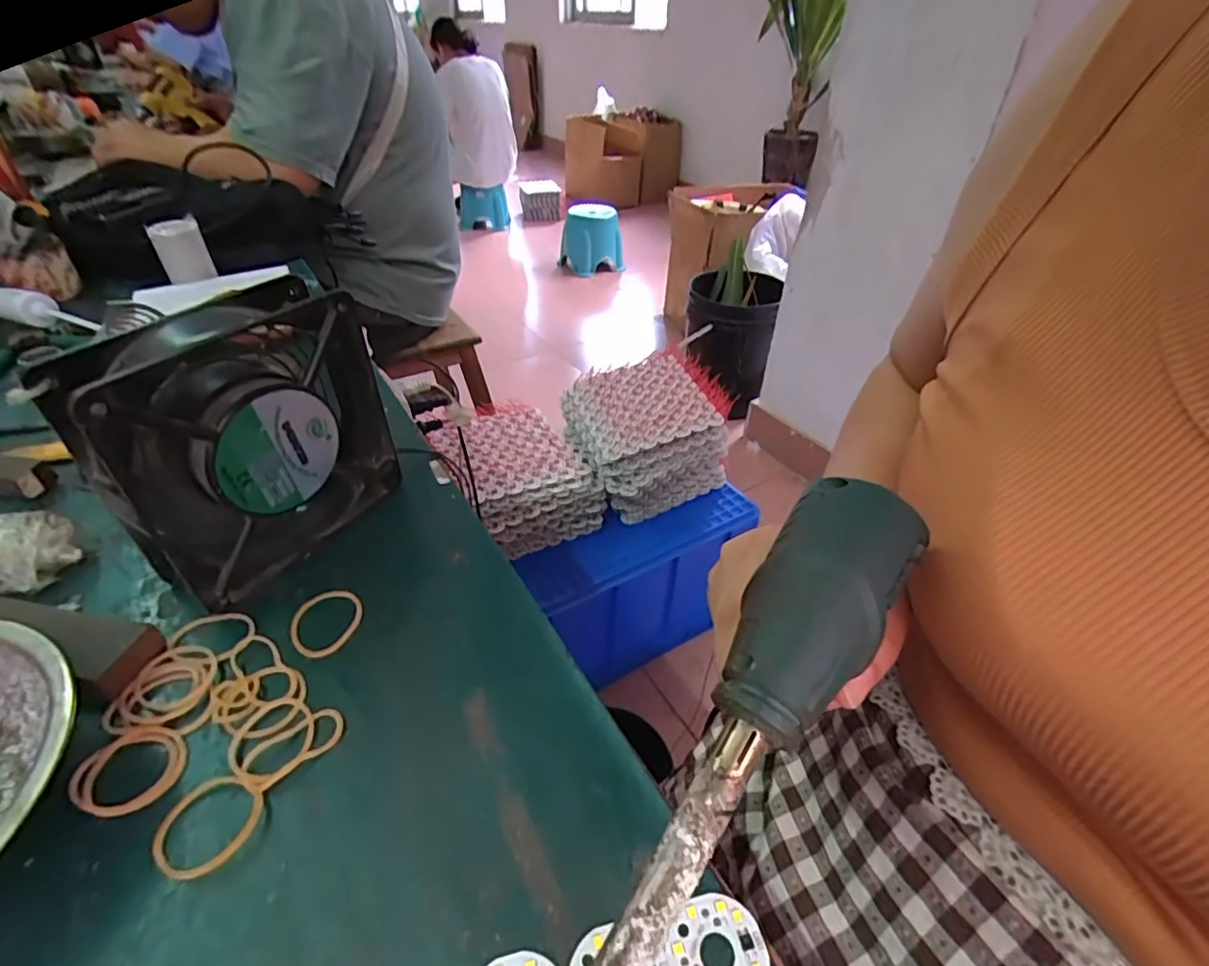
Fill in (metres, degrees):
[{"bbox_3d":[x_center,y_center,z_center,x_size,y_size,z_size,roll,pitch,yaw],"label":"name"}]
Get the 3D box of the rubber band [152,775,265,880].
[{"bbox_3d":[-0.138,0.119,0.201,0.032,0.005,0.032,2,39,-1],"label":"rubber band"}]

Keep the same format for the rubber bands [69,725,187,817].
[{"bbox_3d":[-0.176,0.106,0.215,0.034,0.004,0.034,2,39,-1],"label":"rubber bands"}]

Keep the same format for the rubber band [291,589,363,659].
[{"bbox_3d":[-0.129,0.063,0.270,0.031,0.004,0.036,-16,42,-22],"label":"rubber band"}]

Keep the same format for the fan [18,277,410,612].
[{"bbox_3d":[-0.171,-0.020,0.278,0.044,0.120,0.123,23,43,23],"label":"fan"}]

